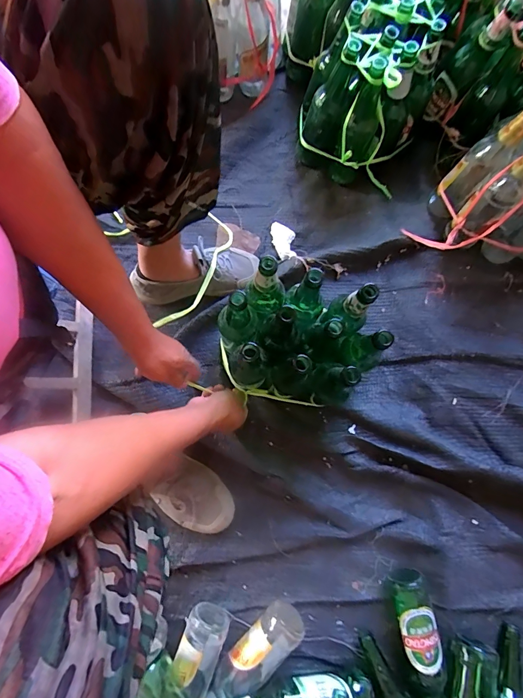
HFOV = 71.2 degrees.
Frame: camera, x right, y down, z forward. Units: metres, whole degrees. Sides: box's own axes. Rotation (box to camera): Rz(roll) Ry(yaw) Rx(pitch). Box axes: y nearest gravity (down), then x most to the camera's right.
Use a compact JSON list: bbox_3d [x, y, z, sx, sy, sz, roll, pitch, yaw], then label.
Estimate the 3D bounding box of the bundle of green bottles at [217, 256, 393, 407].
[{"bbox_3d":[0.053,-0.008,0.612,0.248,0.231,0.173,10,78,2],"label":"bundle of green bottles"}]

